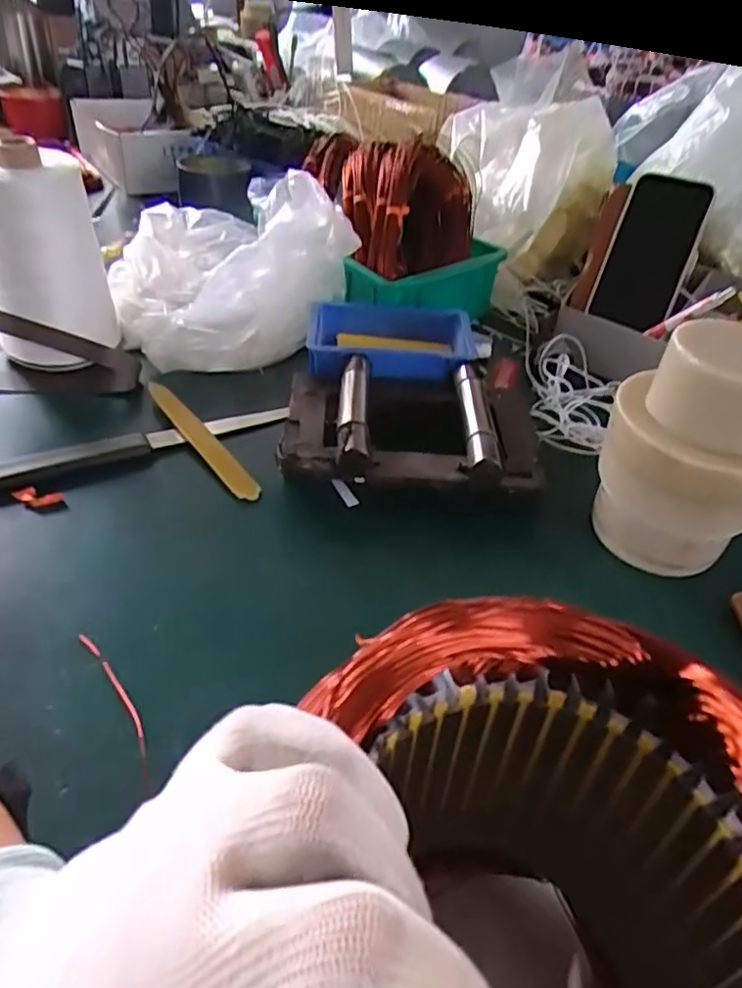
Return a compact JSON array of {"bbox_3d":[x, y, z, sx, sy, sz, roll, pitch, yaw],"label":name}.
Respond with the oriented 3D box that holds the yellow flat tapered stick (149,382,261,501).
[{"bbox_3d":[-0.137,-0.046,0.526,0.023,0.011,0.167,-25,49,-31],"label":"yellow flat tapered stick"}]

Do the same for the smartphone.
[{"bbox_3d":[0.261,-0.225,0.612,0.070,0.134,0.015,22,16,21],"label":"smartphone"}]

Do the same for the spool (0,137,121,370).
[{"bbox_3d":[-0.279,-0.193,0.557,0.099,0.168,0.084,-15,45,-23],"label":"spool"}]

